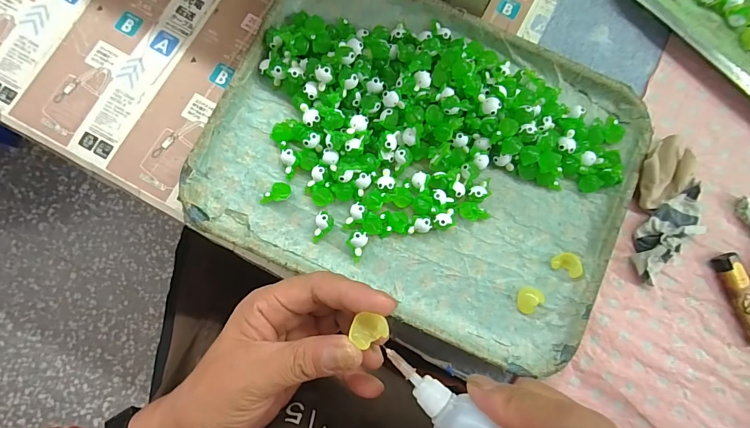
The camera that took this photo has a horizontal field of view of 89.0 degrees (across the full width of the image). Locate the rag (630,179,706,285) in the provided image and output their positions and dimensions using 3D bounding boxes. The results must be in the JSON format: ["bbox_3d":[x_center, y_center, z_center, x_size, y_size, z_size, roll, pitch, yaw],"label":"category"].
[{"bbox_3d":[0.251,0.014,0.327,0.035,0.025,0.088,41,83,3],"label":"rag"}]

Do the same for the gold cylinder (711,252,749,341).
[{"bbox_3d":[0.312,0.073,0.321,0.018,0.016,0.079,-16,84,-4],"label":"gold cylinder"}]

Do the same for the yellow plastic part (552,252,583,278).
[{"bbox_3d":[0.161,0.041,0.318,0.021,0.014,0.016,28,83,1],"label":"yellow plastic part"}]

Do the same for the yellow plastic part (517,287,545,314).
[{"bbox_3d":[0.129,0.072,0.314,0.021,0.009,0.021,8,83,-1],"label":"yellow plastic part"}]

